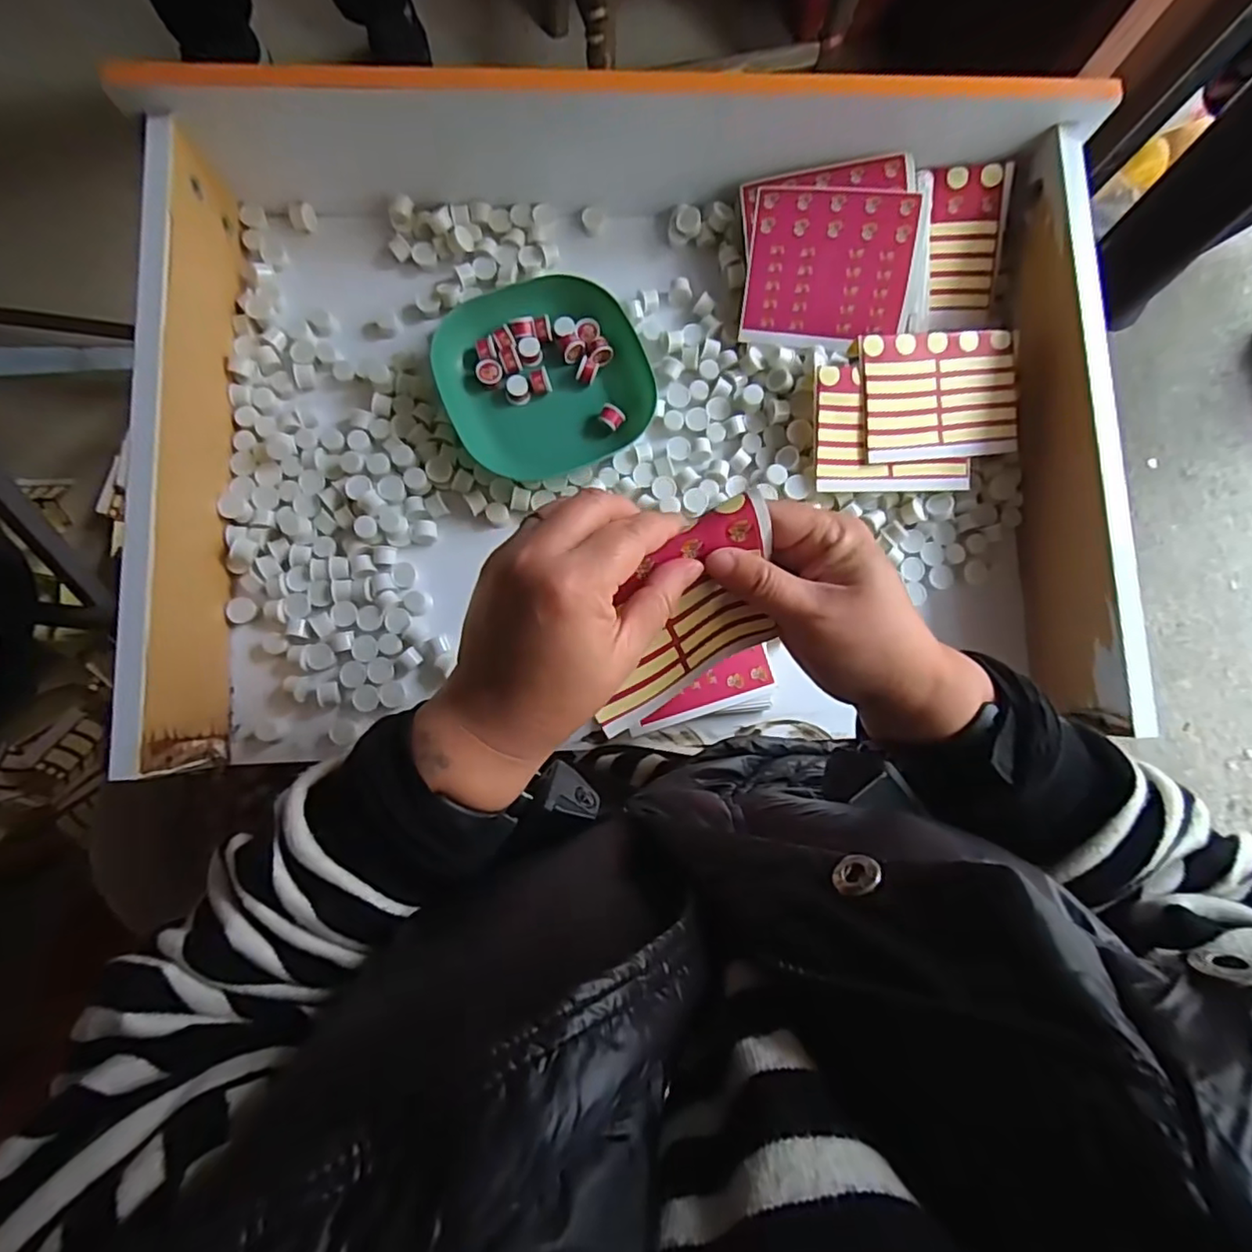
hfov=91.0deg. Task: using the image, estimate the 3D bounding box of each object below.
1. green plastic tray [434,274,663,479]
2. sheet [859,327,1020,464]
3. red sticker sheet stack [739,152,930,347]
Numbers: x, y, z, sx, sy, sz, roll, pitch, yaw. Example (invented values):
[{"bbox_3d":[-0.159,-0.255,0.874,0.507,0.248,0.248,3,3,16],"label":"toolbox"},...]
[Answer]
[{"bbox_3d":[-0.057,-0.173,0.424,0.130,0.029,0.125,-24,85,-5],"label":"green plastic tray"},{"bbox_3d":[0.215,-0.158,0.419,0.108,0.007,0.083,-5,97,-2],"label":"sheet"},{"bbox_3d":[0.144,-0.259,0.426,0.122,0.009,0.114,0,99,5],"label":"red sticker sheet stack"}]

